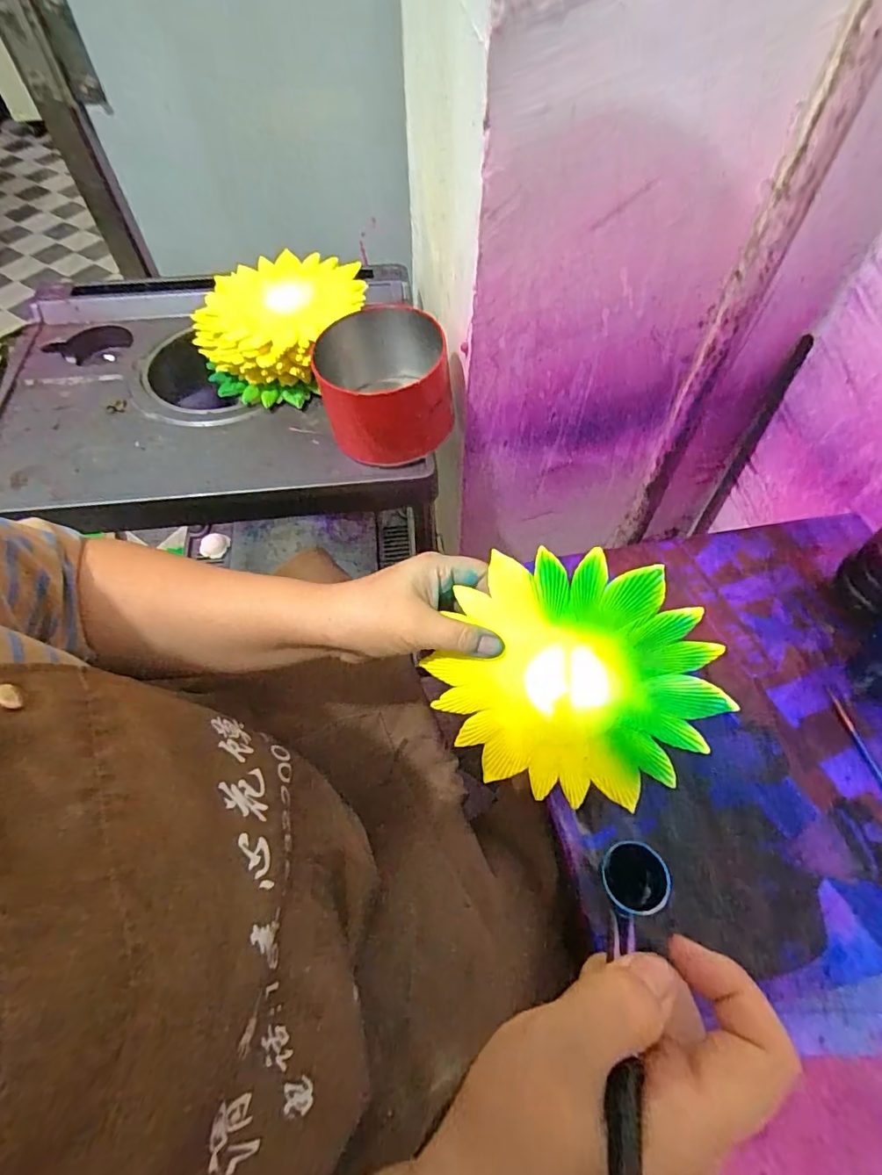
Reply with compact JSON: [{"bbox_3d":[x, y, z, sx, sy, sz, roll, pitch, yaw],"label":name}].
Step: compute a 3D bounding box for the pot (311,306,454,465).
[{"bbox_3d":[-0.047,-0.202,0.535,0.116,0.097,0.130,5,60,4],"label":"pot"}]

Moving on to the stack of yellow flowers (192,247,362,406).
[{"bbox_3d":[-0.177,-0.301,0.607,0.176,0.084,0.185,8,60,5],"label":"stack of yellow flowers"}]

